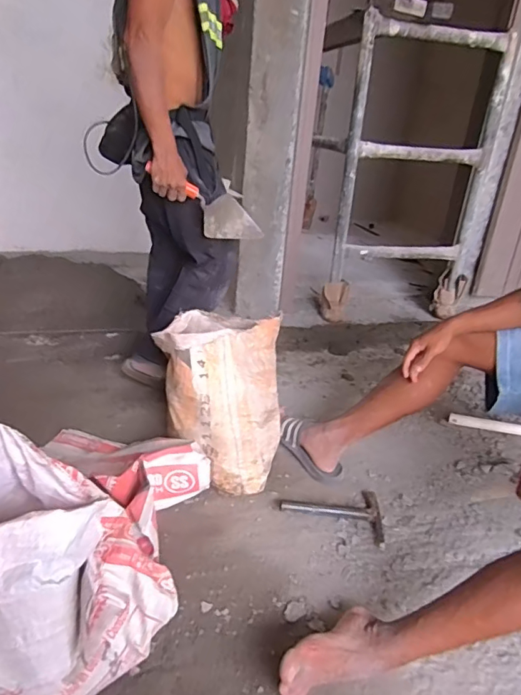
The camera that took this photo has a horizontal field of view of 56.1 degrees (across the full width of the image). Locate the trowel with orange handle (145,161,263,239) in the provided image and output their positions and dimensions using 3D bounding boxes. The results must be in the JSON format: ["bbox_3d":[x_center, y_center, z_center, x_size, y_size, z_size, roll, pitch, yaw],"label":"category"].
[{"bbox_3d":[-0.136,-0.345,1.201,0.317,0.109,0.044,28,22,-20],"label":"trowel with orange handle"}]

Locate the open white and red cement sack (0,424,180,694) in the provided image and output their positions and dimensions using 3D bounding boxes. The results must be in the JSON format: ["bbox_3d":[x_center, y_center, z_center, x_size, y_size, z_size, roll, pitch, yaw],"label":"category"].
[{"bbox_3d":[-0.343,0.336,0.748,0.409,0.302,0.304,-4,27,-19],"label":"open white and red cement sack"}]

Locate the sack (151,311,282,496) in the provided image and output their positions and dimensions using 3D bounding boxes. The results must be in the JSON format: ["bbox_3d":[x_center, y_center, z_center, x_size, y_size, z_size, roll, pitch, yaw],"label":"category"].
[{"bbox_3d":[-0.103,0.121,1.274,0.311,0.330,0.374,2,26,-6],"label":"sack"}]

